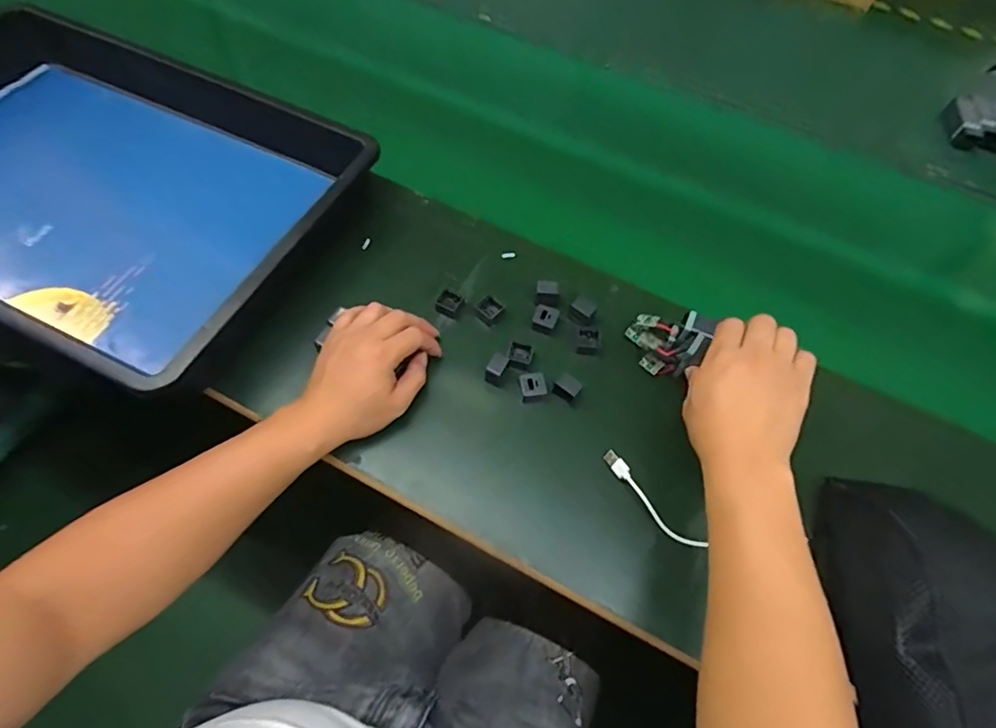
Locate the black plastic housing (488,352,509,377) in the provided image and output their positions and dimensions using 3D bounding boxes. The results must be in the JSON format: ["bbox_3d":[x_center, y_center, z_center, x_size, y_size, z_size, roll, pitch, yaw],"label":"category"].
[{"bbox_3d":[0.000,0.004,0.545,0.016,0.018,0.022,27,62,11],"label":"black plastic housing"}]

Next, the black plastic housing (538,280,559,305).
[{"bbox_3d":[0.055,-0.079,0.589,0.024,0.019,0.019,4,60,-2],"label":"black plastic housing"}]

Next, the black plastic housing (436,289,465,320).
[{"bbox_3d":[-0.052,-0.066,0.592,0.026,0.012,0.027,24,62,9],"label":"black plastic housing"}]

